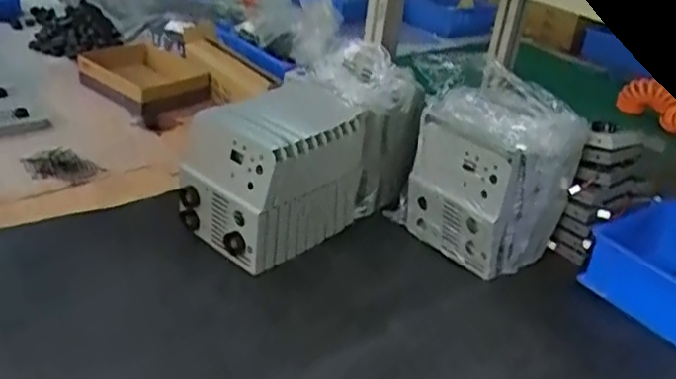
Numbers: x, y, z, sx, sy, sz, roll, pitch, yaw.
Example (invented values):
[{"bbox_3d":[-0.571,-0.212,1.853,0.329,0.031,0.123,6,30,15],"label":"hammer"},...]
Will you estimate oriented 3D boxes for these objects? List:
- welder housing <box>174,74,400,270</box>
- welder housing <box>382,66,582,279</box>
[{"bbox_3d":[-0.055,-0.029,0.905,0.154,0.172,0.277,26,35,31],"label":"welder housing"},{"bbox_3d":[0.213,-0.023,0.888,0.162,0.210,0.177,-17,36,-34],"label":"welder housing"}]

